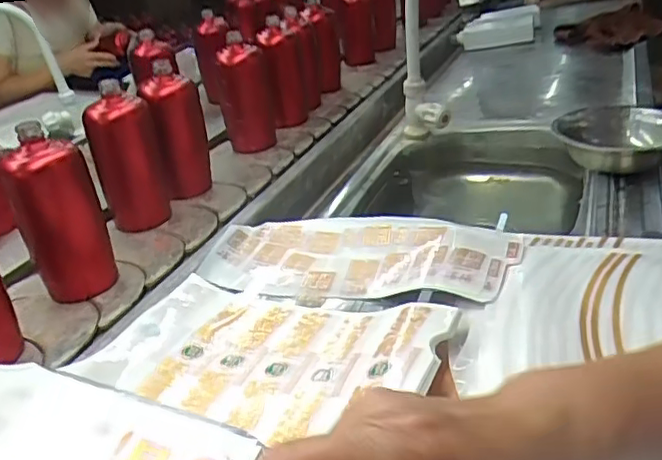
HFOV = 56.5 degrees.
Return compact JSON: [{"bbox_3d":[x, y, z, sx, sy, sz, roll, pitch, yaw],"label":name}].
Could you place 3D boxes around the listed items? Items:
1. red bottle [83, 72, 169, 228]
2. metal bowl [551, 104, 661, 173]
[{"bbox_3d":[-0.276,-0.104,0.833,0.083,0.178,0.090,-16,29,-16],"label":"red bottle"},{"bbox_3d":[0.378,-0.121,0.812,0.145,0.050,0.145,-6,28,3],"label":"metal bowl"}]

